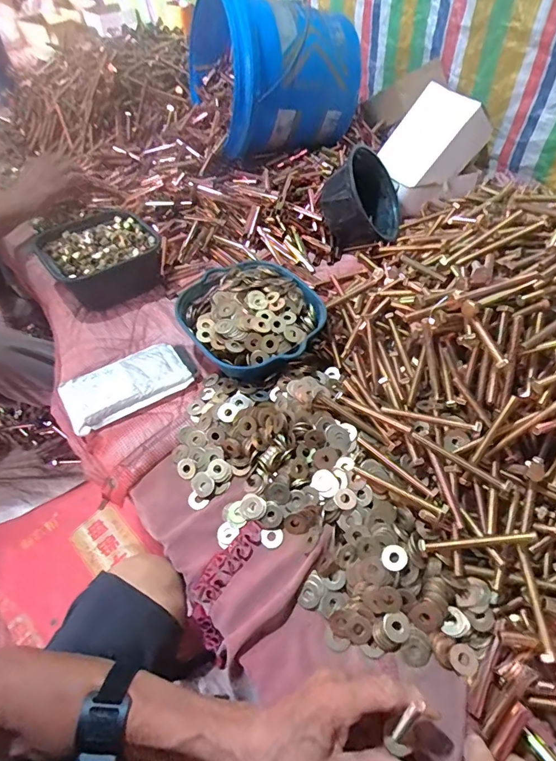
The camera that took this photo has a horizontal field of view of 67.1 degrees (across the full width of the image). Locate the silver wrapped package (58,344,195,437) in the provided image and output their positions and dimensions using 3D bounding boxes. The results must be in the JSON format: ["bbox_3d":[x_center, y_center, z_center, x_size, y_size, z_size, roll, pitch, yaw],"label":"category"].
[{"bbox_3d":[-0.209,0.005,0.579,0.161,0.026,0.090,-29,58,-18],"label":"silver wrapped package"}]

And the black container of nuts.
[{"bbox_3d":[-0.280,-0.195,0.691,0.168,0.088,0.132,-35,60,-21],"label":"black container of nuts"}]

